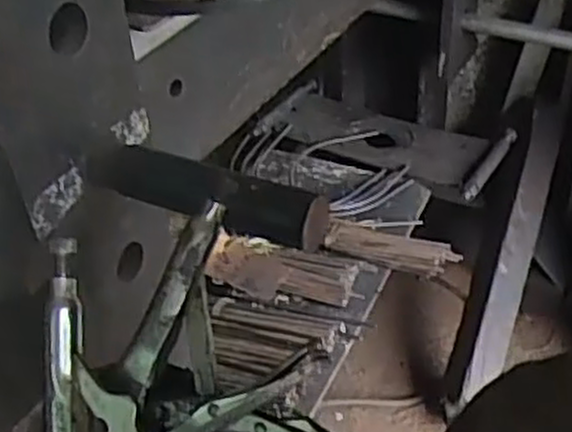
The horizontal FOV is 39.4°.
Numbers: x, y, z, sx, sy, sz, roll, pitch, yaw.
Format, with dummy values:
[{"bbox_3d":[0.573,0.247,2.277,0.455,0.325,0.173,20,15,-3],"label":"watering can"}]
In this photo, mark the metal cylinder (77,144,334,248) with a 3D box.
[{"bbox_3d":[-0.048,-0.017,0.489,0.158,0.031,0.035,13,45,21],"label":"metal cylinder"}]

